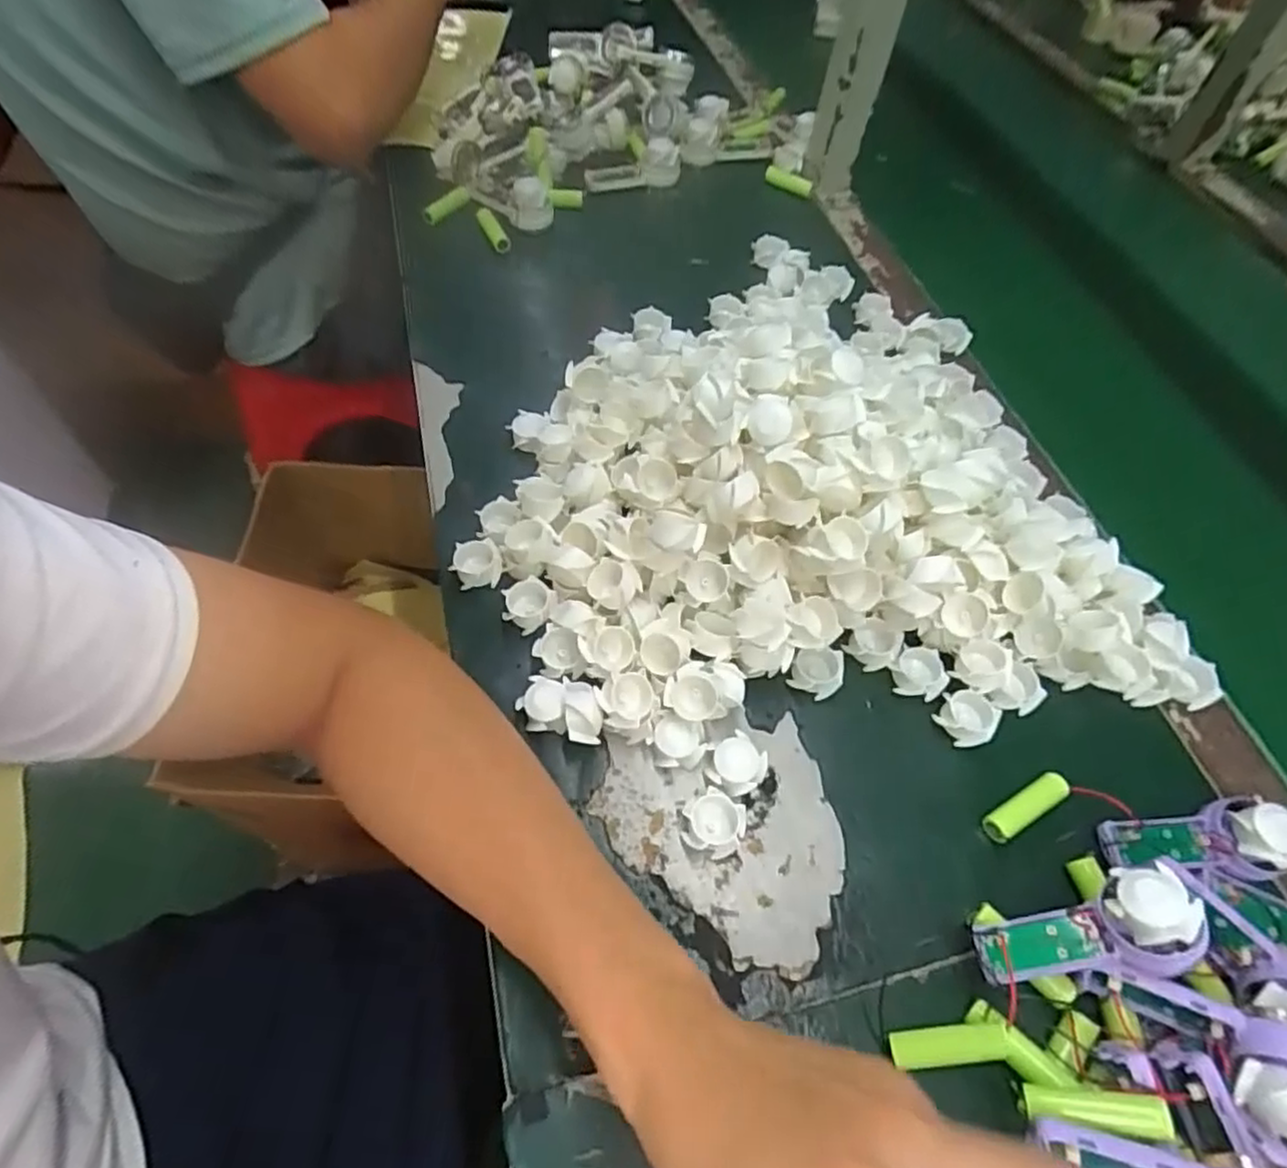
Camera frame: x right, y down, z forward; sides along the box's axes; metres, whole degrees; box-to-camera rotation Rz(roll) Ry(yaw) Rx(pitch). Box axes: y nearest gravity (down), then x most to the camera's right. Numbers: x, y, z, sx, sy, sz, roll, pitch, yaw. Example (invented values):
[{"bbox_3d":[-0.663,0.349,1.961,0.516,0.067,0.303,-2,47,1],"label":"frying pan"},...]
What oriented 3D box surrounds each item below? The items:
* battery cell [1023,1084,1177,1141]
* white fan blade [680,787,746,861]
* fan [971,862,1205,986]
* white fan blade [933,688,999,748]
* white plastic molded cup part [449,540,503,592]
[{"bbox_3d":[0.177,0.205,0.276,0.049,0.014,0.014,-4,56,17],"label":"battery cell"},{"bbox_3d":[0.035,0.123,0.362,0.032,0.017,0.029,28,61,15],"label":"white fan blade"},{"bbox_3d":[0.195,0.155,0.310,0.090,0.025,0.040,-30,55,25],"label":"fan"},{"bbox_3d":[0.180,0.076,0.395,0.030,0.016,0.028,1,58,-2],"label":"white fan blade"},{"bbox_3d":[-0.102,-0.011,0.433,0.030,0.020,0.028,1,58,-2],"label":"white plastic molded cup part"}]

